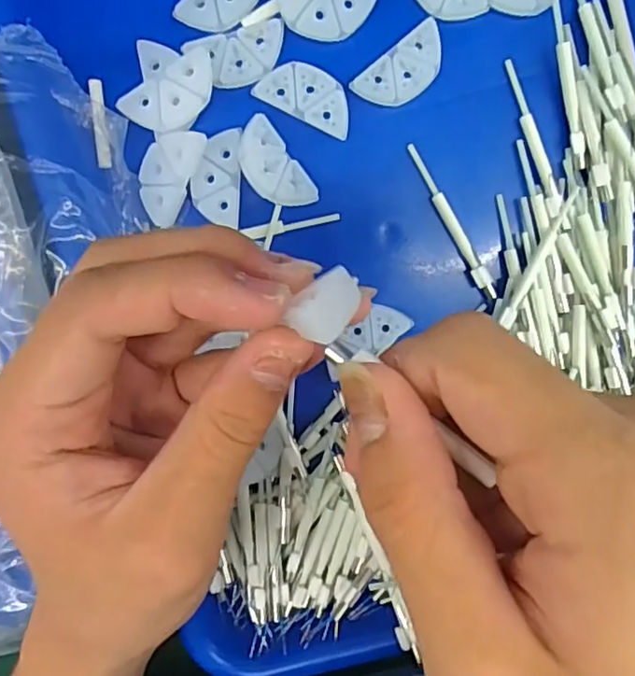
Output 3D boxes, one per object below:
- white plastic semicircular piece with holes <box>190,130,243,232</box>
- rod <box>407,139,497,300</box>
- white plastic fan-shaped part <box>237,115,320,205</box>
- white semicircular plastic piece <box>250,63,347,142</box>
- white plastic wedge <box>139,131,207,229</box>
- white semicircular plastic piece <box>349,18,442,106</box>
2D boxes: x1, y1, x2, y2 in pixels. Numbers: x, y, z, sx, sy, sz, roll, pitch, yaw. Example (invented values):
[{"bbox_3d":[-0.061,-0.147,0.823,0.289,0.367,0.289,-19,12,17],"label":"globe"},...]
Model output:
[{"bbox_3d":[-0.040,-0.063,0.242,0.018,0.008,0.036,5,97,-1],"label":"white plastic semicircular piece with holes"},{"bbox_3d":[0.055,-0.047,0.246,0.006,0.004,0.068,-28,97,3],"label":"rod"},{"bbox_3d":[-0.018,-0.067,0.239,0.019,0.006,0.038,-35,96,4],"label":"white plastic fan-shaped part"},{"bbox_3d":[-0.004,-0.094,0.236,0.038,0.004,0.019,25,97,-3],"label":"white semicircular plastic piece"},{"bbox_3d":[-0.059,-0.064,0.236,0.019,0.005,0.037,24,97,-3],"label":"white plastic wedge"},{"bbox_3d":[0.034,-0.103,0.236,0.038,0.004,0.019,-38,96,5],"label":"white semicircular plastic piece"}]

